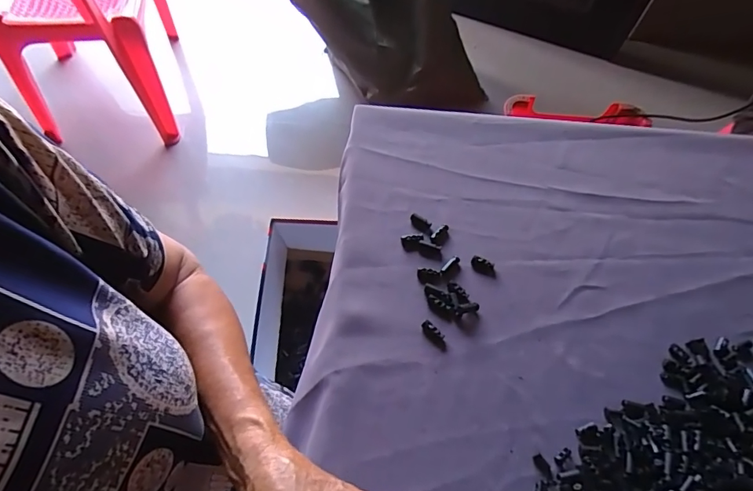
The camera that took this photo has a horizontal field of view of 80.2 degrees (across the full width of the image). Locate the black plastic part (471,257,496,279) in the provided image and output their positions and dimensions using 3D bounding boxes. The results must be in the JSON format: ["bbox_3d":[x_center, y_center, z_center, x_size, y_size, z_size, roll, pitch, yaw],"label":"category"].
[{"bbox_3d":[0.114,0.023,0.473,0.029,0.004,0.017,22,63,8],"label":"black plastic part"}]

